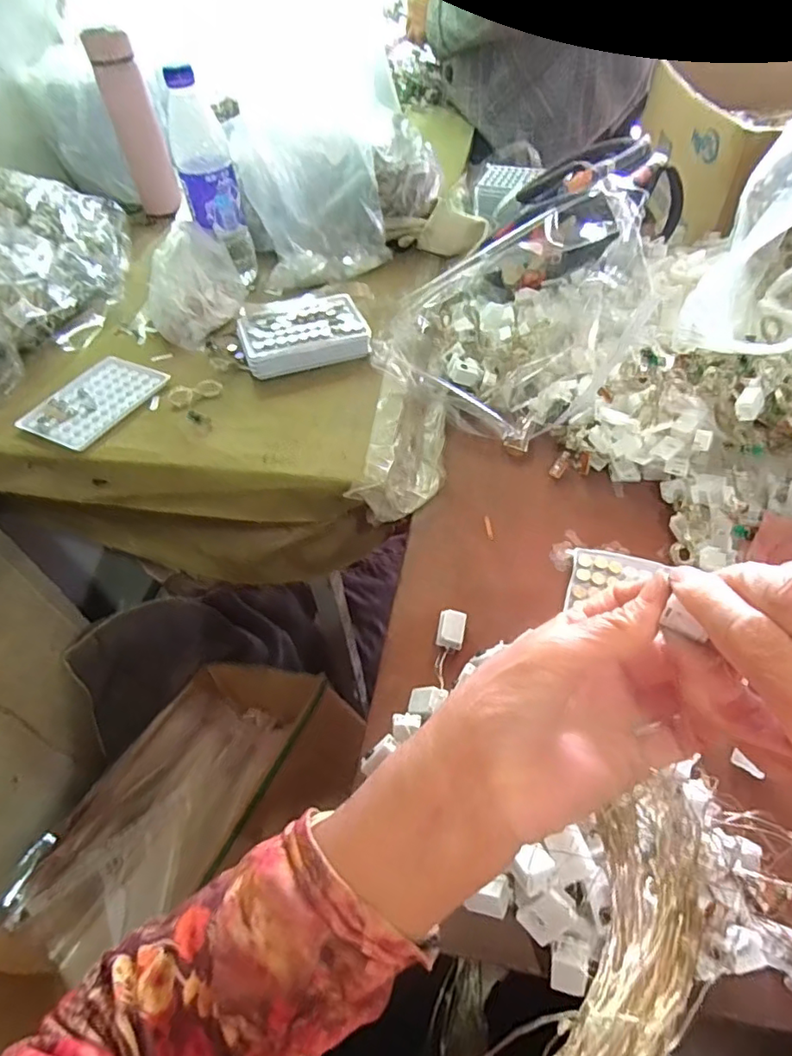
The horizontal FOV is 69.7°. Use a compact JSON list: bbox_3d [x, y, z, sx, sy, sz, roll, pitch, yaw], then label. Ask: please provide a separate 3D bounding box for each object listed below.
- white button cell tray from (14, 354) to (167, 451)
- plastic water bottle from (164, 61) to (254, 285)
[{"bbox_3d":[-0.320,-0.139,0.607,0.099,0.011,0.131,24,56,22],"label":"white button cell tray"},{"bbox_3d":[-0.225,-0.414,0.693,0.065,0.213,0.055,-6,50,-1],"label":"plastic water bottle"}]

